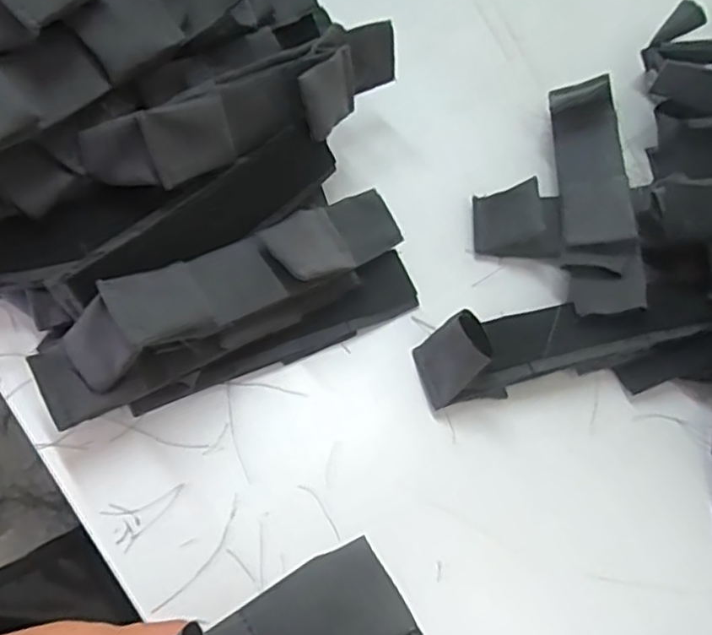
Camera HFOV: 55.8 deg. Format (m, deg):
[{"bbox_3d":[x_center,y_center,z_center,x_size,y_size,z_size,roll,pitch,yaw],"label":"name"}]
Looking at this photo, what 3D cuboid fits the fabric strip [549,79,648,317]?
[{"bbox_3d":[0.163,-0.086,0.472,0.047,0.047,0.189,4,65,-2],"label":"fabric strip"}]

